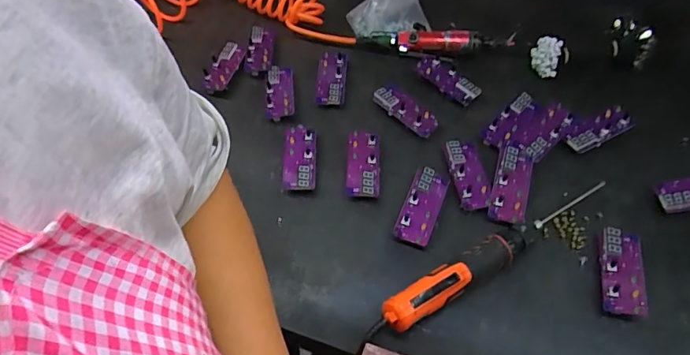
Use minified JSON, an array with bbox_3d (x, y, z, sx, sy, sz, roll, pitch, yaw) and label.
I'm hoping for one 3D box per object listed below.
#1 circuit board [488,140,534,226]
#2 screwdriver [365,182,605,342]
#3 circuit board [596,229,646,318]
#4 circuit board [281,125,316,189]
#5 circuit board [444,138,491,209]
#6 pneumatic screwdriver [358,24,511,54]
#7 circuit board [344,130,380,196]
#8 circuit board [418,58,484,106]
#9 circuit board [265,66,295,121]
[{"bbox_3d":[0.233,0.002,0.674,0.046,0.013,0.124,13,58,12],"label":"circuit board"},{"bbox_3d":[0.187,0.098,0.610,0.365,0.038,0.045,-26,59,-13],"label":"screwdriver"},{"bbox_3d":[0.340,0.117,0.600,0.045,0.029,0.105,9,57,10],"label":"circuit board"},{"bbox_3d":[-0.069,-0.033,0.743,0.049,0.017,0.110,-4,66,10],"label":"circuit board"},{"bbox_3d":[0.176,-0.008,0.687,0.046,0.010,0.107,-8,56,-2],"label":"circuit board"},{"bbox_3d":[0.148,-0.237,0.832,0.257,0.037,0.034,9,57,10],"label":"pneumatic screwdriver"},{"bbox_3d":[0.026,-0.019,0.705,0.050,0.012,0.098,-1,71,16],"label":"circuit board"},{"bbox_3d":[0.166,-0.165,0.790,0.037,0.020,0.111,-32,60,-17],"label":"circuit board"},{"bbox_3d":[-0.107,-0.143,0.794,0.046,0.019,0.095,-3,56,1],"label":"circuit board"}]

